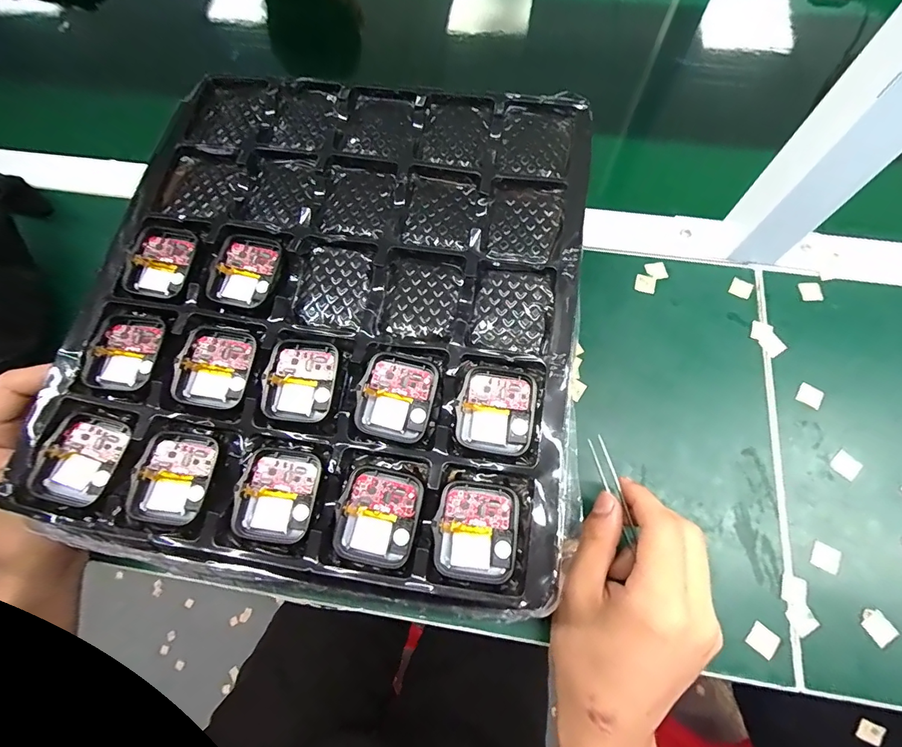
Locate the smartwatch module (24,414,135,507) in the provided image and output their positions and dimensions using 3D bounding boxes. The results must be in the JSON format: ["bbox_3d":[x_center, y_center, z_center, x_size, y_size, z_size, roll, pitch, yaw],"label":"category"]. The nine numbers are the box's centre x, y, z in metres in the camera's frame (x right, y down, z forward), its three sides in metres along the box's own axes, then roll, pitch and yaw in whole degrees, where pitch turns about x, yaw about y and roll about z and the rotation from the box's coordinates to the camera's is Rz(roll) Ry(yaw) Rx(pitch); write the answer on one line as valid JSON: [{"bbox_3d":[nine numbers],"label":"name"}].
[{"bbox_3d":[-0.181,0.042,0.211,0.035,0.006,0.042,11,70,6],"label":"smartwatch module"}]

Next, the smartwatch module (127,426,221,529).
[{"bbox_3d":[-0.134,0.050,0.208,0.033,0.005,0.044,9,69,5],"label":"smartwatch module"}]

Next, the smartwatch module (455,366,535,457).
[{"bbox_3d":[0.023,0.019,0.216,0.036,0.008,0.042,9,69,5],"label":"smartwatch module"}]

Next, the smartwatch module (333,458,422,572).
[{"bbox_3d":[-0.034,0.067,0.204,0.036,0.009,0.044,13,70,7],"label":"smartwatch module"}]

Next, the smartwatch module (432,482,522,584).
[{"bbox_3d":[0.012,0.073,0.200,0.038,0.007,0.041,8,69,5],"label":"smartwatch module"}]

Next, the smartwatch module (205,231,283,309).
[{"bbox_3d":[-0.116,-0.058,0.243,0.036,0.008,0.043,11,70,6],"label":"smartwatch module"}]

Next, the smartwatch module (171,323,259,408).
[{"bbox_3d":[-0.122,-0.005,0.226,0.036,0.007,0.043,8,69,5],"label":"smartwatch module"}]

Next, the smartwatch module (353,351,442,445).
[{"bbox_3d":[-0.027,0.012,0.221,0.037,0.014,0.042,15,70,7],"label":"smartwatch module"}]

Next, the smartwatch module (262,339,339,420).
[{"bbox_3d":[-0.077,0.003,0.223,0.035,0.005,0.043,8,69,5],"label":"smartwatch module"}]

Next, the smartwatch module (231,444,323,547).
[{"bbox_3d":[-0.083,0.058,0.209,0.035,0.010,0.044,11,70,6],"label":"smartwatch module"}]

